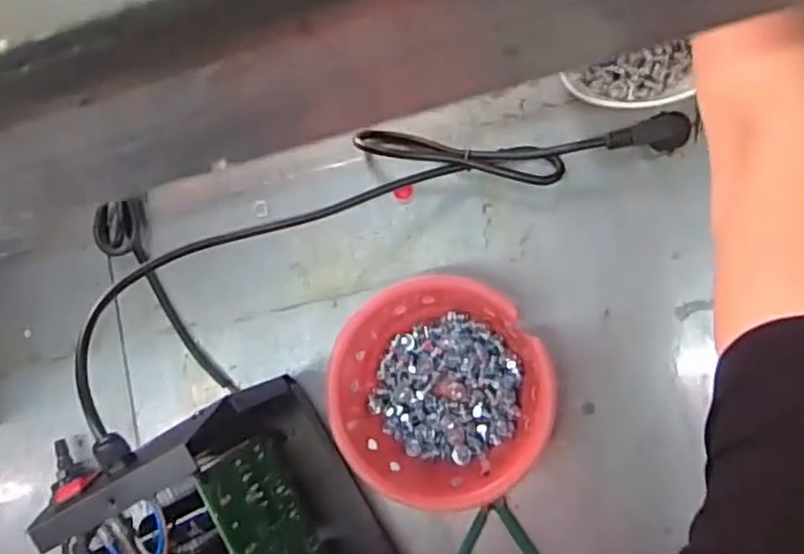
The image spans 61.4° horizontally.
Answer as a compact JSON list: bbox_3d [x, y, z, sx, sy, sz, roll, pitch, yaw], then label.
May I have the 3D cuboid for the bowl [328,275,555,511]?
[{"bbox_3d":[0.030,0.093,0.563,0.169,0.084,0.172,0,84,4],"label":"bowl"}]

